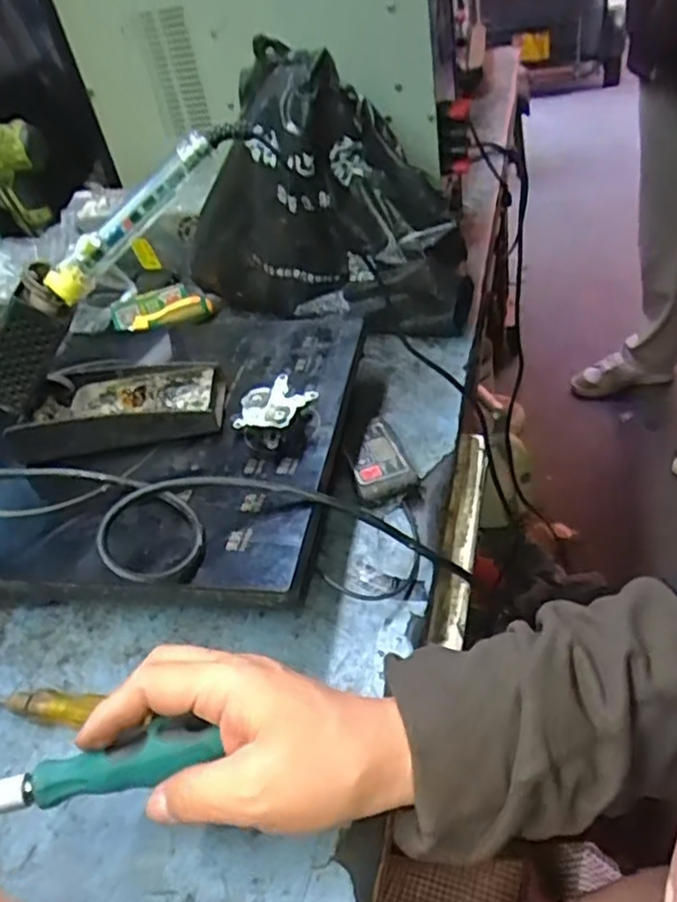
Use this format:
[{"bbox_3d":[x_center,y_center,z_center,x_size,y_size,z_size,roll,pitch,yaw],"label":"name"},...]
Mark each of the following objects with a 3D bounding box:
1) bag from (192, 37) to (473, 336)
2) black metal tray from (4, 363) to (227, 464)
[{"bbox_3d":[-0.025,-0.251,0.678,0.299,0.223,0.118,7,45,22],"label":"bag"},{"bbox_3d":[-0.170,-0.036,0.541,0.154,0.025,0.072,-9,41,5],"label":"black metal tray"}]

